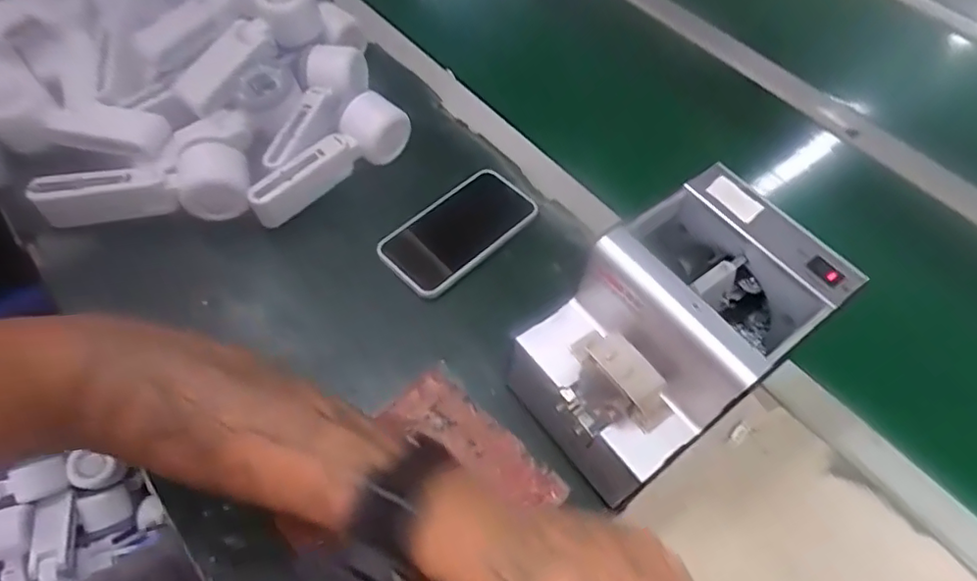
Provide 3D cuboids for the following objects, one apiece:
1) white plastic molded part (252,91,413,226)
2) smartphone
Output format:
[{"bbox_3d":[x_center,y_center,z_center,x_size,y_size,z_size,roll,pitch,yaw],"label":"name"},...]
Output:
[{"bbox_3d":[-0.145,-0.118,0.534,0.047,0.060,0.159,36,61,18],"label":"white plastic molded part"},{"bbox_3d":[-0.025,-0.056,0.532,0.148,0.014,0.072,-38,67,-25],"label":"smartphone"}]

